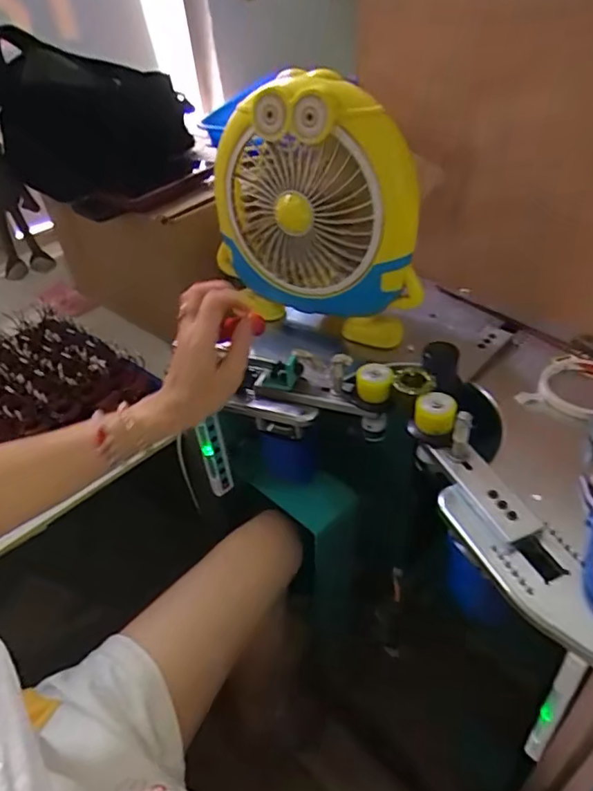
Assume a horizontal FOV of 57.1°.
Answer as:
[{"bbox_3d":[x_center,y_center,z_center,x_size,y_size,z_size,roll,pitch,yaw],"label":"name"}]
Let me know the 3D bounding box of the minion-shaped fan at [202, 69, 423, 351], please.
[{"bbox_3d":[0.018,-0.214,0.630,0.251,0.270,0.105,22,48,29],"label":"minion-shaped fan"}]

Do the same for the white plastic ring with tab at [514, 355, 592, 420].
[{"bbox_3d":[0.291,-0.008,0.559,0.095,0.015,0.092,-4,40,3],"label":"white plastic ring with tab"}]

